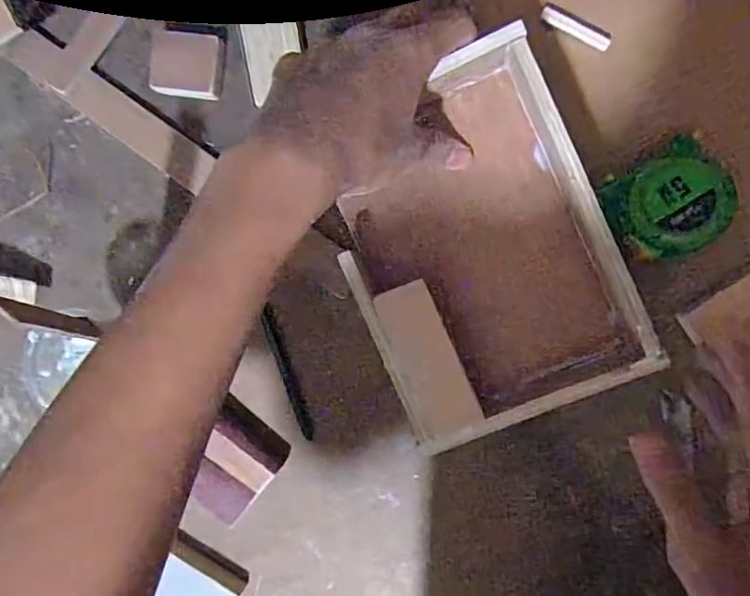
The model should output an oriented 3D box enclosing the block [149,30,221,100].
[{"bbox_3d":[-0.137,-0.170,0.415,0.049,0.020,0.047,7,95,8],"label":"block"}]

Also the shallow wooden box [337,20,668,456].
[{"bbox_3d":[0.057,-0.029,0.333,0.138,0.049,0.194,-23,90,9],"label":"shallow wooden box"}]

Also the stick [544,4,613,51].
[{"bbox_3d":[0.135,-0.182,0.382,0.049,0.005,0.011,32,98,5],"label":"stick"}]

